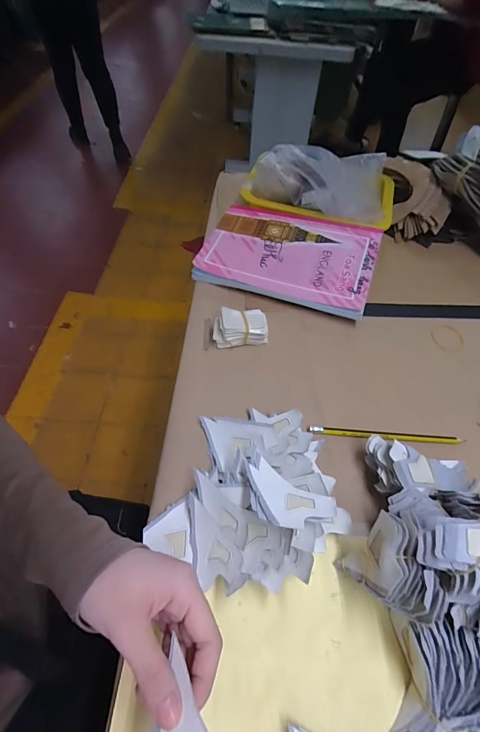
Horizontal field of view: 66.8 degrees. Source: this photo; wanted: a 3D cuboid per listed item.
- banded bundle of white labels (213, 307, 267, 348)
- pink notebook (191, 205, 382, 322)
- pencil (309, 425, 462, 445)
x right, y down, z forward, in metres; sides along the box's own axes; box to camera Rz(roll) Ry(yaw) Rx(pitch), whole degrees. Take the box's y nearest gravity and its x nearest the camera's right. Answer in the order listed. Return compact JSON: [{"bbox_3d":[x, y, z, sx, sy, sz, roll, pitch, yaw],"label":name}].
[{"bbox_3d":[0.000,-0.050,0.474,0.069,0.043,0.034,-9,55,-10],"label":"banded bundle of white labels"},{"bbox_3d":[0.074,-0.170,0.549,0.248,0.017,0.166,17,67,12],"label":"pink notebook"},{"bbox_3d":[0.166,0.077,0.409,0.175,0.007,0.008,4,54,-1],"label":"pencil"}]

